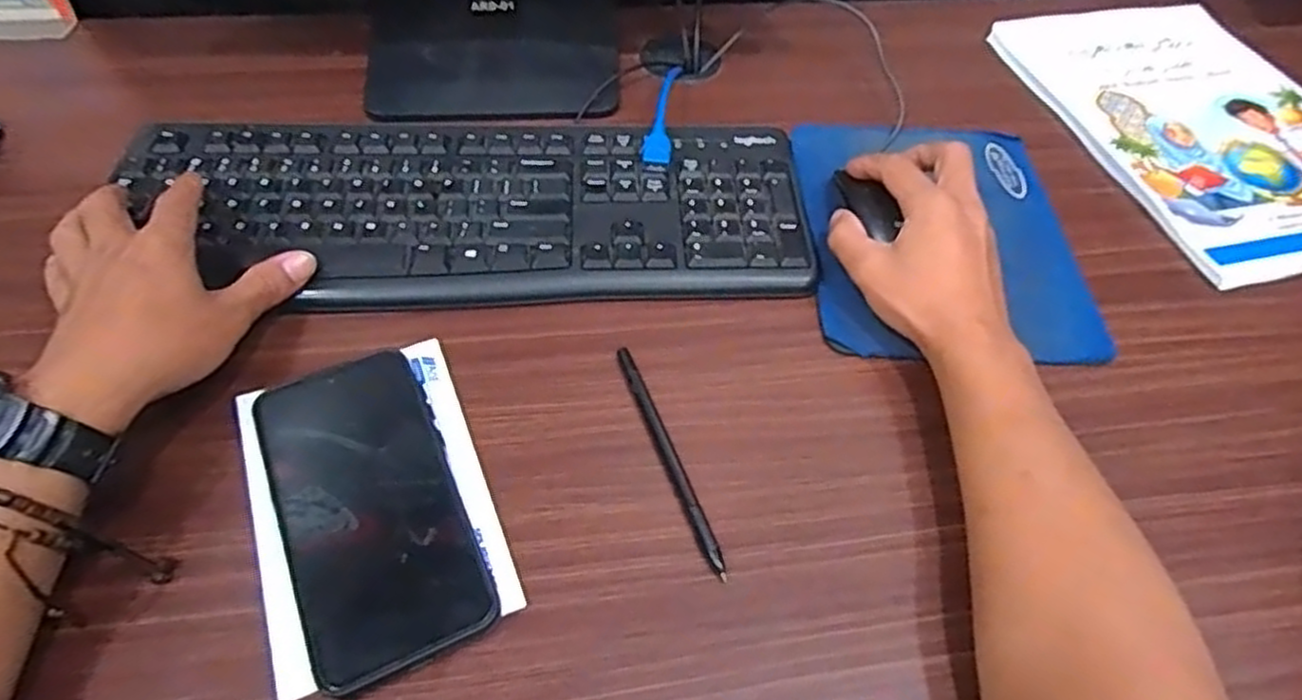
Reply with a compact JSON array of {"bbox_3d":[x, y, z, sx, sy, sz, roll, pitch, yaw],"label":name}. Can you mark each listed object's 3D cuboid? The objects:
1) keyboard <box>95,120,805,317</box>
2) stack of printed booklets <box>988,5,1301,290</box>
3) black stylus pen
[{"bbox_3d":[-0.114,-0.092,0.470,0.423,0.017,0.154,3,56,-2],"label":"keyboard"},{"bbox_3d":[0.426,-0.180,0.565,0.205,0.011,0.303,-10,57,-10],"label":"stack of printed booklets"},{"bbox_3d":[0.009,0.053,0.383,0.008,0.009,0.139,-17,58,-14],"label":"black stylus pen"}]

